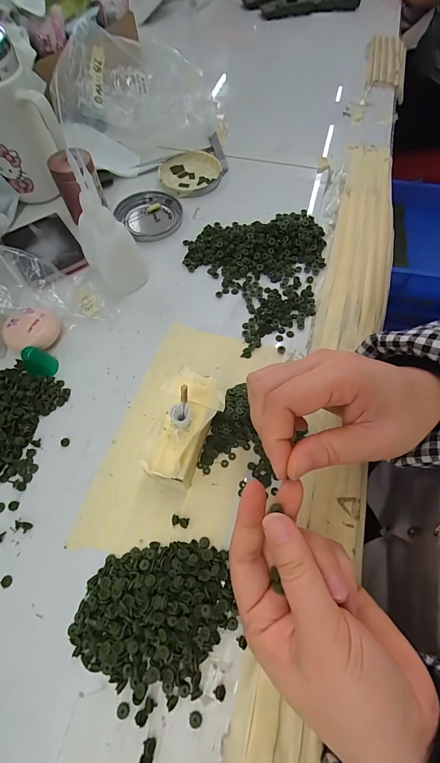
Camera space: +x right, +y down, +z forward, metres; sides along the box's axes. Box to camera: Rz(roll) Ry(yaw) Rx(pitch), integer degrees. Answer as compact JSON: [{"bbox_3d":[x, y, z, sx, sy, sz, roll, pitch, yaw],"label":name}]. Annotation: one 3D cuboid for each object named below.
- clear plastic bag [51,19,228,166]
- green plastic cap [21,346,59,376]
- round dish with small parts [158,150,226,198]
[{"bbox_3d":[-0.098,-0.377,0.429,0.206,0.089,0.124,3,63,2],"label":"clear plastic bag"},{"bbox_3d":[-0.156,-0.018,0.283,0.018,0.025,0.019,0,63,1],"label":"green plastic cap"},{"bbox_3d":[-0.040,-0.266,0.417,0.074,0.009,0.081,0,63,1],"label":"round dish with small parts"}]

